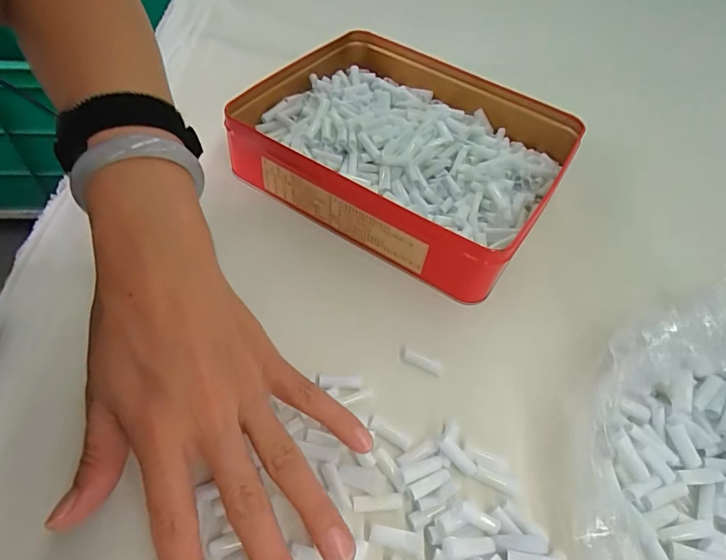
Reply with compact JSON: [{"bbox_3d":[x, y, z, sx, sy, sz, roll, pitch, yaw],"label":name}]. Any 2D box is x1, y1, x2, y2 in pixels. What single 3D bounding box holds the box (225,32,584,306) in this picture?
[{"bbox_3d":[0.041,-0.117,0.378,0.254,0.057,0.207,31,62,18],"label":"box"}]

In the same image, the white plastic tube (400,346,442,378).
[{"bbox_3d":[0.037,0.052,0.288,0.028,0.008,0.008,19,59,11],"label":"white plastic tube"}]

